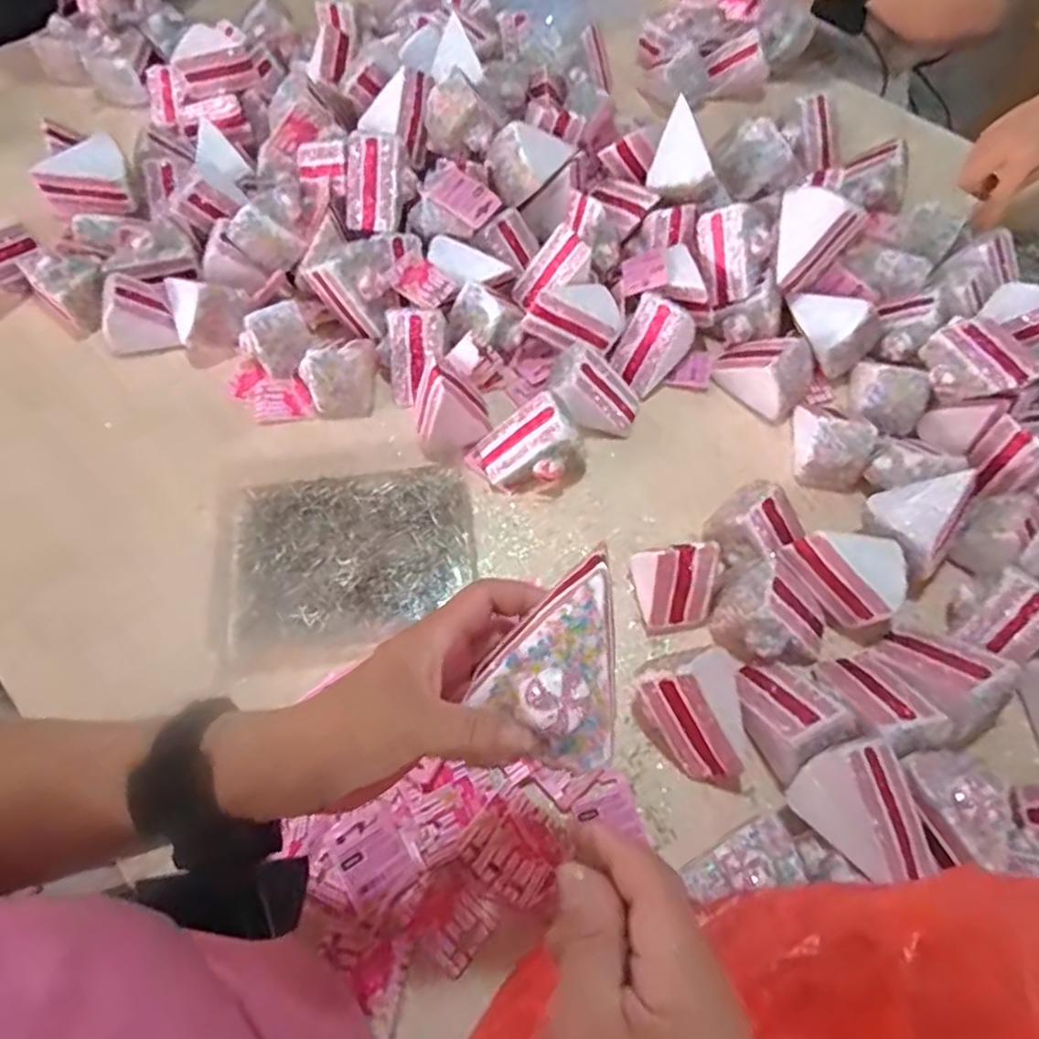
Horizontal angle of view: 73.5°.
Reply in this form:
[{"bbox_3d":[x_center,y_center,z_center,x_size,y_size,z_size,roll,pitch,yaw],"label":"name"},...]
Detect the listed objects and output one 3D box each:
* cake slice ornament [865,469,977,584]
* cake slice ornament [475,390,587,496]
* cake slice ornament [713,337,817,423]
[{"bbox_3d":[0.333,-0.003,0.586,0.098,0.057,0.068,-46,47,-15],"label":"cake slice ornament"},{"bbox_3d":[0.012,-0.065,0.619,0.088,0.062,0.067,-17,63,-10],"label":"cake slice ornament"},{"bbox_3d":[0.236,-0.144,0.665,0.093,0.061,0.072,37,67,17],"label":"cake slice ornament"}]

